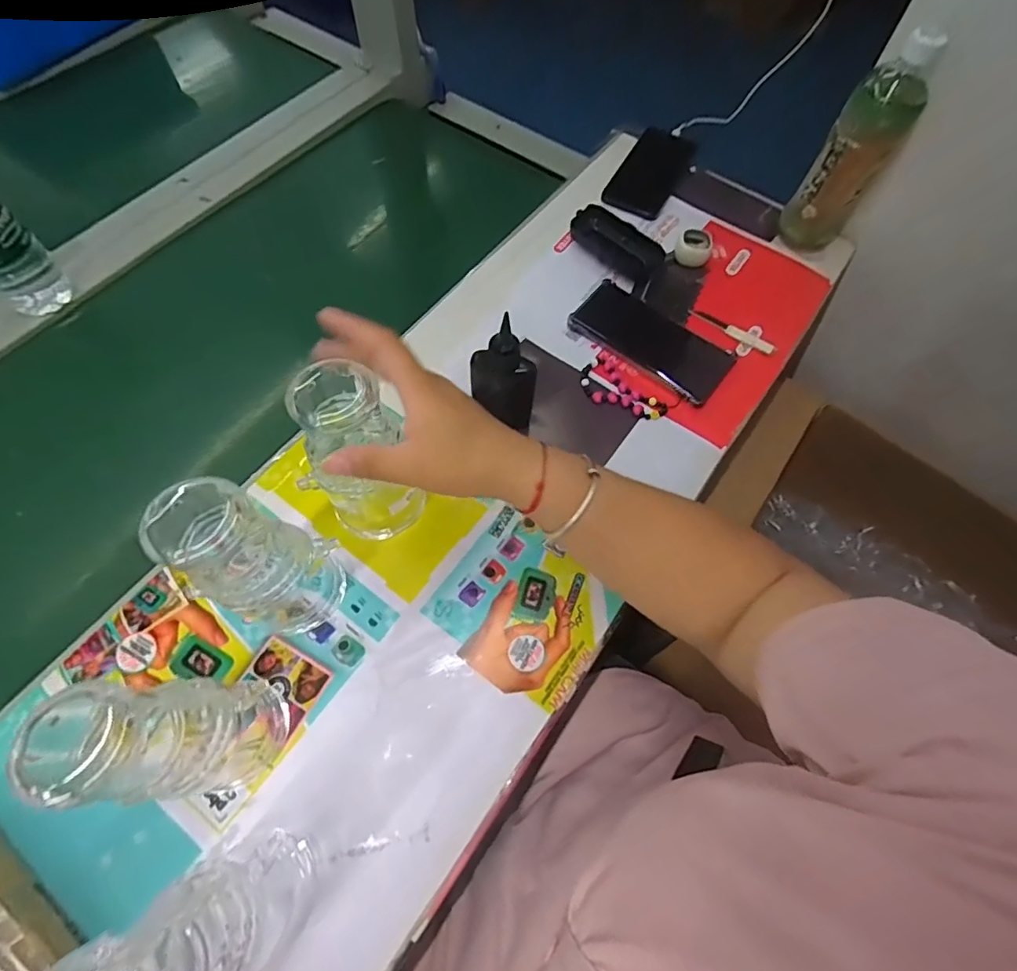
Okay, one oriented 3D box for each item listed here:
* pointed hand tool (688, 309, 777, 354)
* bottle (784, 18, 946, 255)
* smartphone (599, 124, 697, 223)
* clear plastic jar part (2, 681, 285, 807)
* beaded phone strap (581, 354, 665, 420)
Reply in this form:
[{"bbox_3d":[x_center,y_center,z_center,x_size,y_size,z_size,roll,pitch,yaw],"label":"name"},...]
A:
[{"bbox_3d":[0.241,-0.168,0.571,0.098,0.008,0.014,32,68,11],"label":"pointed hand tool"},{"bbox_3d":[0.355,-0.342,0.544,0.062,0.203,0.063,33,68,12],"label":"bottle"},{"bbox_3d":[0.180,-0.396,0.662,0.073,0.010,0.158,28,67,9],"label":"smartphone"},{"bbox_3d":[-0.189,0.148,0.310,0.055,0.187,0.062,-8,66,-7],"label":"clear plastic jar part"},{"bbox_3d":[0.111,-0.092,0.531,0.089,0.005,0.046,43,70,15],"label":"beaded phone strap"}]

